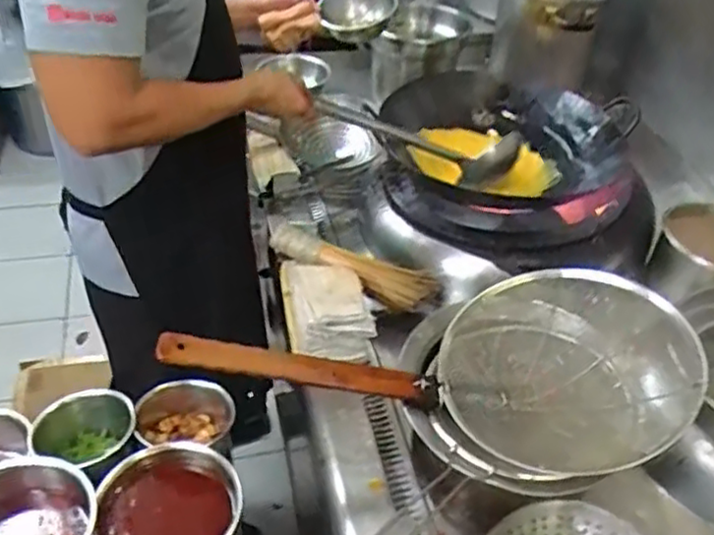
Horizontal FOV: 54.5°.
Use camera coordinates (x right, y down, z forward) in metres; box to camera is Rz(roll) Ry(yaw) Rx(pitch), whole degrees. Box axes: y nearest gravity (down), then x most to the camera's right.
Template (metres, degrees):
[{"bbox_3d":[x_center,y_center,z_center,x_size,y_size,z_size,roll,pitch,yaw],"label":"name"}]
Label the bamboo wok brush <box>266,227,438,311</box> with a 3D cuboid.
[{"bbox_3d":[-0.004,0.004,1.140,0.278,0.085,0.063,16,41,12],"label":"bamboo wok brush"}]

